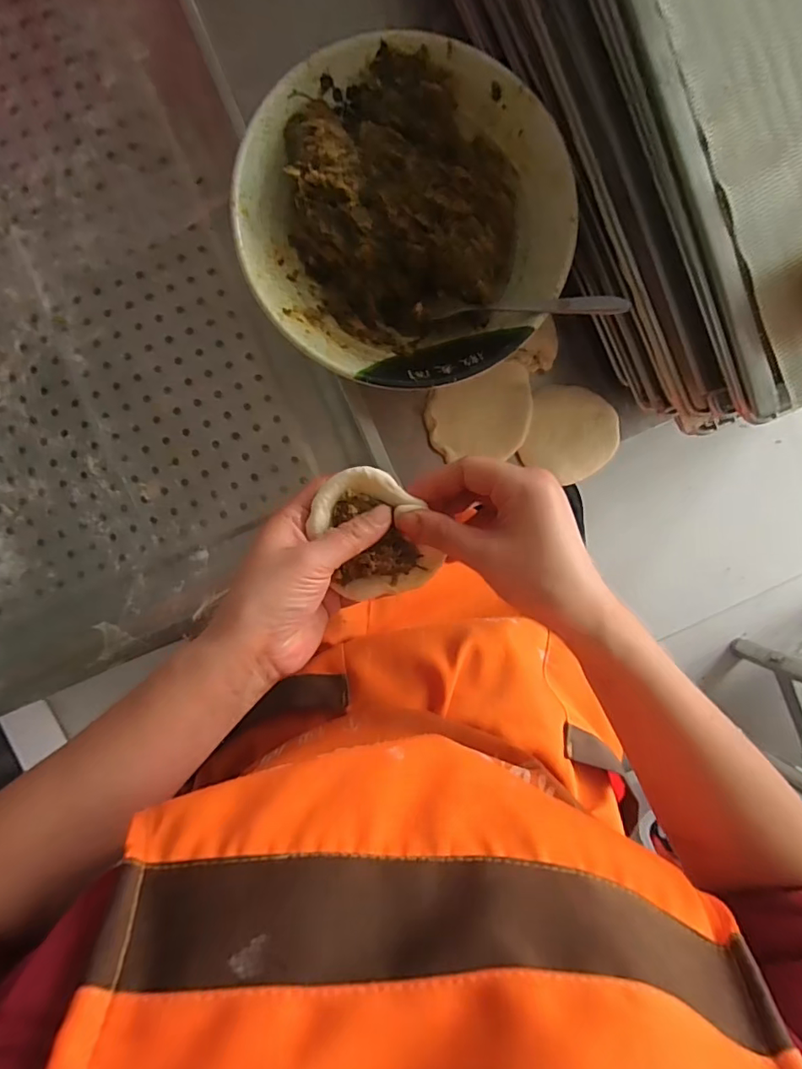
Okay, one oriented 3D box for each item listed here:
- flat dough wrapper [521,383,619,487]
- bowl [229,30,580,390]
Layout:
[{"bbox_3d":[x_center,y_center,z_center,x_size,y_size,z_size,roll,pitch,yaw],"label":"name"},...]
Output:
[{"bbox_3d":[0.139,-0.081,0.420,0.074,0.008,0.072,12,92,-5],"label":"flat dough wrapper"},{"bbox_3d":[0.003,-0.210,0.368,0.210,0.079,0.213,0,93,-5],"label":"bowl"}]

